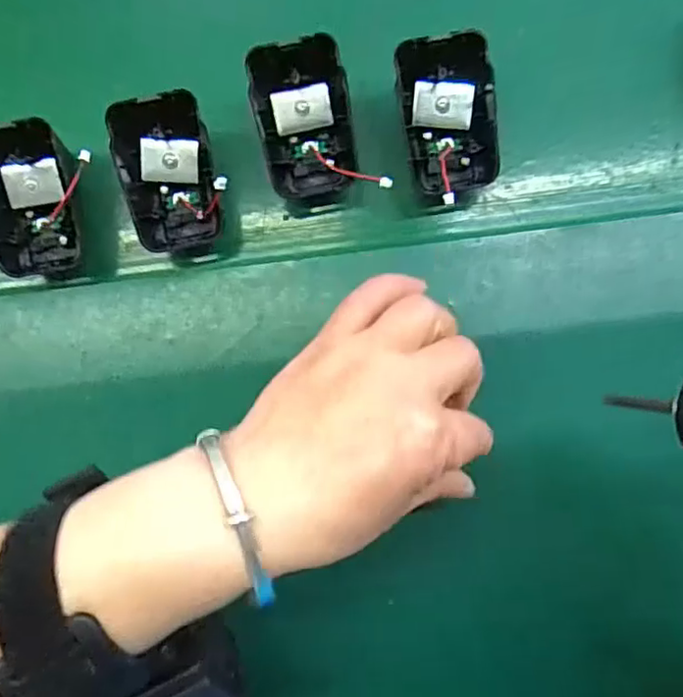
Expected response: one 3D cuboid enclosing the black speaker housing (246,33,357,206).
[{"bbox_3d":[-0.017,-0.109,0.298,0.045,0.026,0.068,-13,91,1],"label":"black speaker housing"}]

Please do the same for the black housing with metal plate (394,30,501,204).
[{"bbox_3d":[0.051,-0.109,0.292,0.042,0.025,0.066,-10,91,1],"label":"black housing with metal plate"}]

